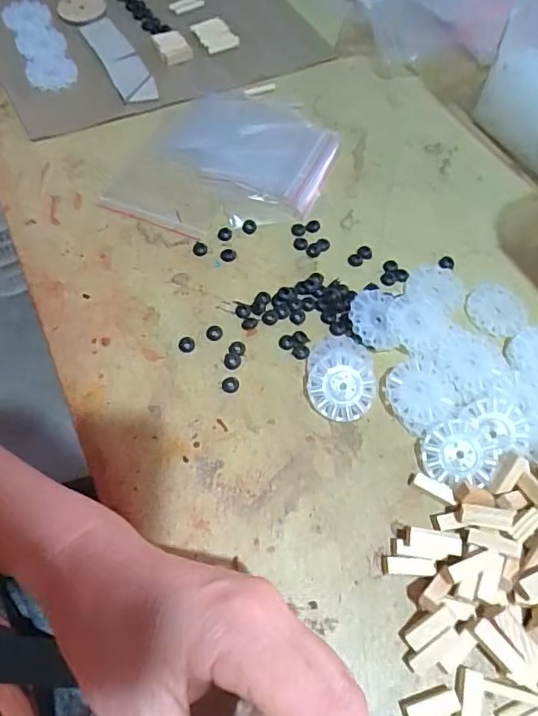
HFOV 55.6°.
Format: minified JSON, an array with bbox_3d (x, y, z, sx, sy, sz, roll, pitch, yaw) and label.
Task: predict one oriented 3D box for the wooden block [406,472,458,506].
[{"bbox_3d":[0.090,0.071,0.281,0.025,0.007,0.008,28,64,11],"label":"wooden block"}]

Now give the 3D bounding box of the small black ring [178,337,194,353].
[{"bbox_3d":[-0.051,-0.009,0.313,0.010,0.004,0.010,2,62,-3],"label":"small black ring"}]

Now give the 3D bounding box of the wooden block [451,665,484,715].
[{"bbox_3d":[0.091,0.157,0.234,0.013,0.007,0.025,20,62,7],"label":"wooden block"}]

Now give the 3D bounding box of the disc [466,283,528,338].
[{"bbox_3d":[0.156,-0.034,0.346,0.048,0.004,0.039,-36,70,-20],"label":"disc"}]

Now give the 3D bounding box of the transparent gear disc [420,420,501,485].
[{"bbox_3d":[0.107,0.053,0.286,0.039,0.004,0.034,4,77,8],"label":"transparent gear disc"}]

